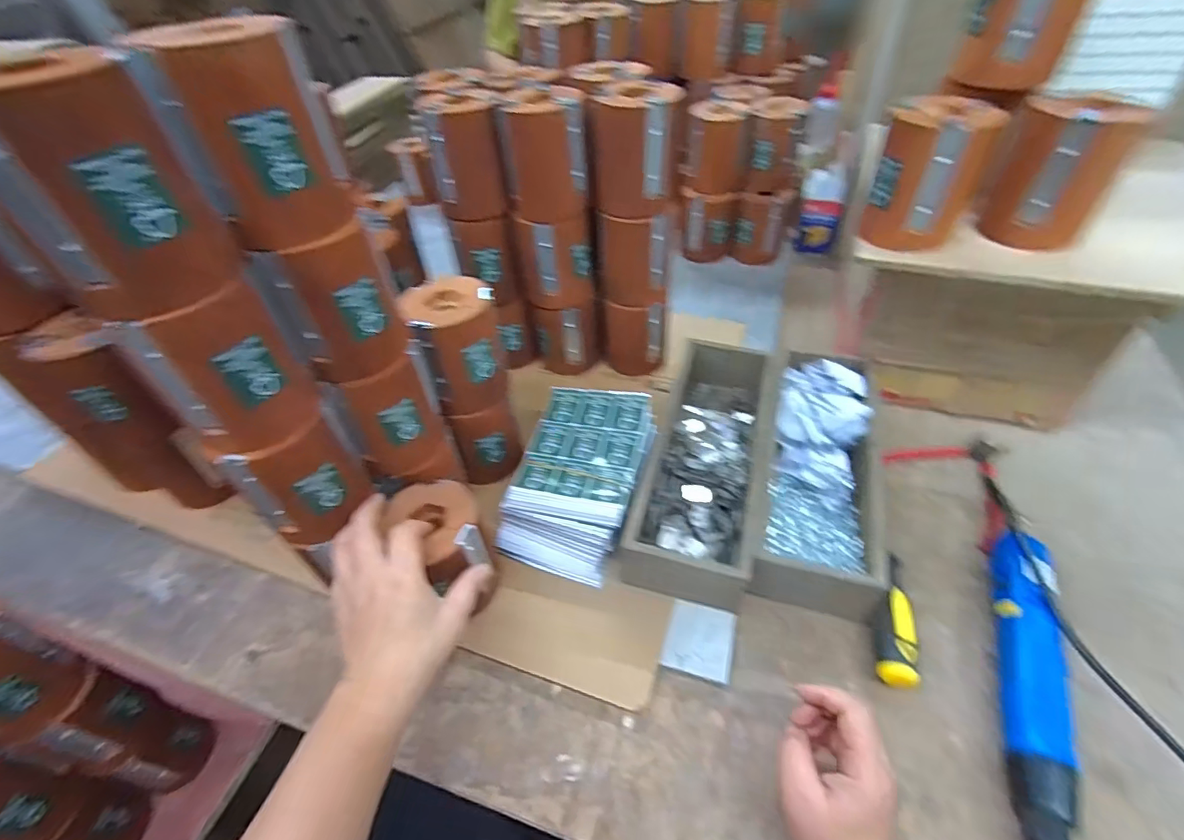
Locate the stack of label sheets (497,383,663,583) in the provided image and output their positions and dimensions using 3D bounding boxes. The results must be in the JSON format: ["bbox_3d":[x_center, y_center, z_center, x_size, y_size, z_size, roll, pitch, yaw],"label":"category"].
[{"bbox_3d":[-0.009,0.054,0.505,0.115,0.056,0.180,11,49,15],"label":"stack of label sheets"}]

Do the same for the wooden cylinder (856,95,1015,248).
[{"bbox_3d":[0.277,-0.202,0.431,0.072,0.096,0.071,-38,55,-27],"label":"wooden cylinder"}]

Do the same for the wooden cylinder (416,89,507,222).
[{"bbox_3d":[-0.126,-0.269,0.528,0.070,0.101,0.071,-10,47,-5],"label":"wooden cylinder"}]

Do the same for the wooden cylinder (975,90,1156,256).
[{"bbox_3d":[0.375,-0.201,0.421,0.080,0.096,0.066,35,63,29],"label":"wooden cylinder"}]

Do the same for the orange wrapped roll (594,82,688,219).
[{"bbox_3d":[0.044,-0.260,0.503,0.075,0.099,0.065,11,49,15],"label":"orange wrapped roll"}]

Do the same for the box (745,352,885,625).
[{"bbox_3d":[0.218,0.036,0.496,0.101,0.055,0.292,12,49,16],"label":"box"}]

